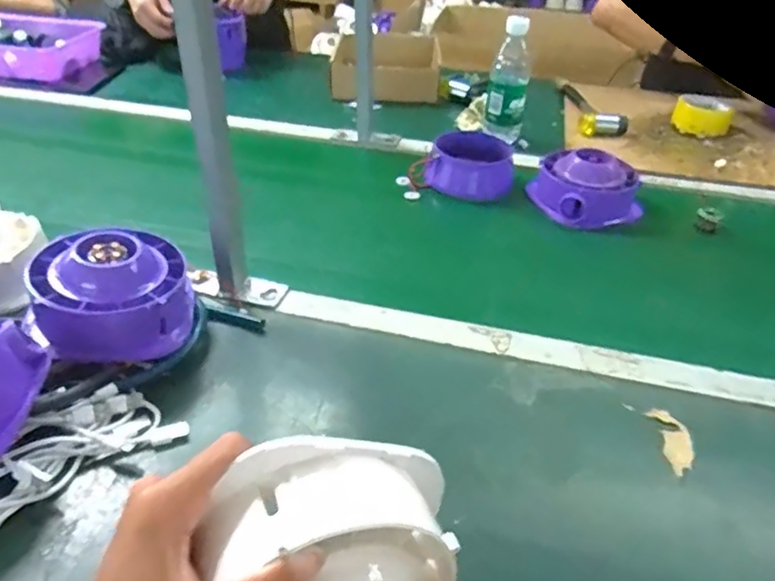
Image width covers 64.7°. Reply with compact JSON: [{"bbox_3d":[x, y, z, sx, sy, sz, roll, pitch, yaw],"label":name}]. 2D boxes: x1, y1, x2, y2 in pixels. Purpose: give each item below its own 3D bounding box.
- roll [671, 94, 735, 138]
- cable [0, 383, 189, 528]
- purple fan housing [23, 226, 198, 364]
[{"bbox_3d":[0.532,-0.295,1.032,0.092,0.038,0.112,19,41,21],"label":"roll"},{"bbox_3d":[-0.268,0.132,0.443,0.225,0.019,0.080,-23,44,-29],"label":"cable"},{"bbox_3d":[-0.245,0.014,0.549,0.138,0.102,0.104,-16,41,-22],"label":"purple fan housing"}]

